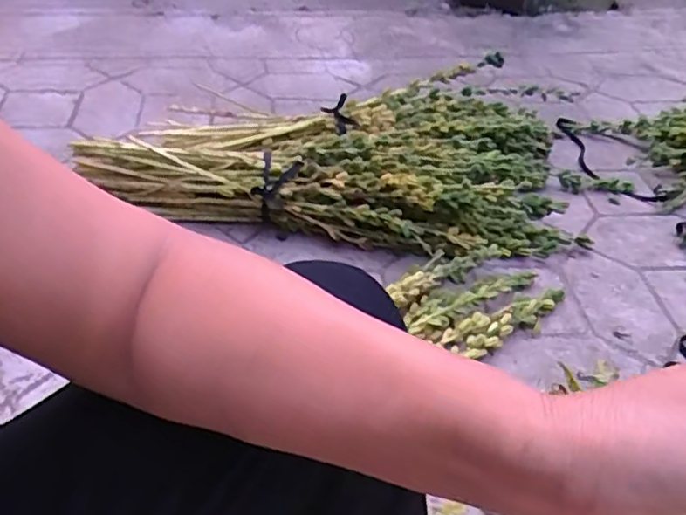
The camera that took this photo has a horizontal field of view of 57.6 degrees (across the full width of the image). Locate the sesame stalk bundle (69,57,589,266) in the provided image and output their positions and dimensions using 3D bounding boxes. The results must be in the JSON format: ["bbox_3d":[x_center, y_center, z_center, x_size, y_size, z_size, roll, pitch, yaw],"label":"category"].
[{"bbox_3d":[0.033,-0.226,1.298,0.852,0.153,0.508,7,41,3],"label":"sesame stalk bundle"}]

